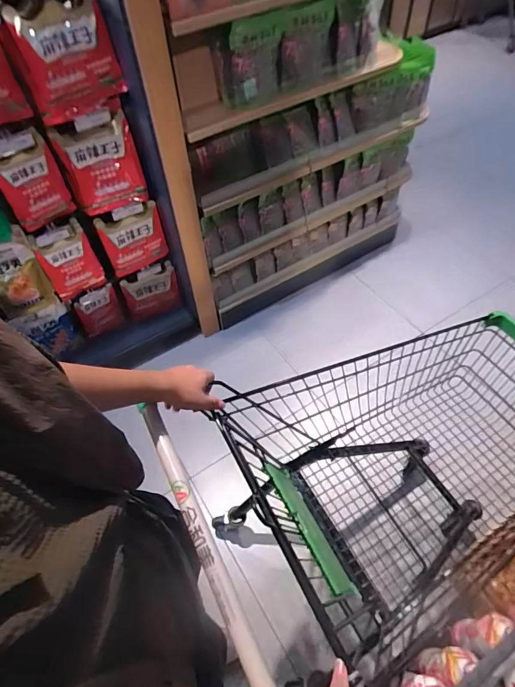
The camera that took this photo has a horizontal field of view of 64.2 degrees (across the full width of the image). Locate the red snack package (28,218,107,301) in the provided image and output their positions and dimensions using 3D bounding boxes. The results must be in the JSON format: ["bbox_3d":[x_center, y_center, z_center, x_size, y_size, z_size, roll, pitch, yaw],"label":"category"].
[{"bbox_3d":[-0.698,-0.297,1.535,0.189,0.277,0.058,-29,56,-18],"label":"red snack package"}]

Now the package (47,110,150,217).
[{"bbox_3d":[-0.538,-0.614,1.430,0.242,0.273,0.081,-19,23,-8],"label":"package"}]

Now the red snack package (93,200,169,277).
[{"bbox_3d":[-0.481,-0.406,1.611,0.236,0.252,0.032,-26,55,-16],"label":"red snack package"}]

